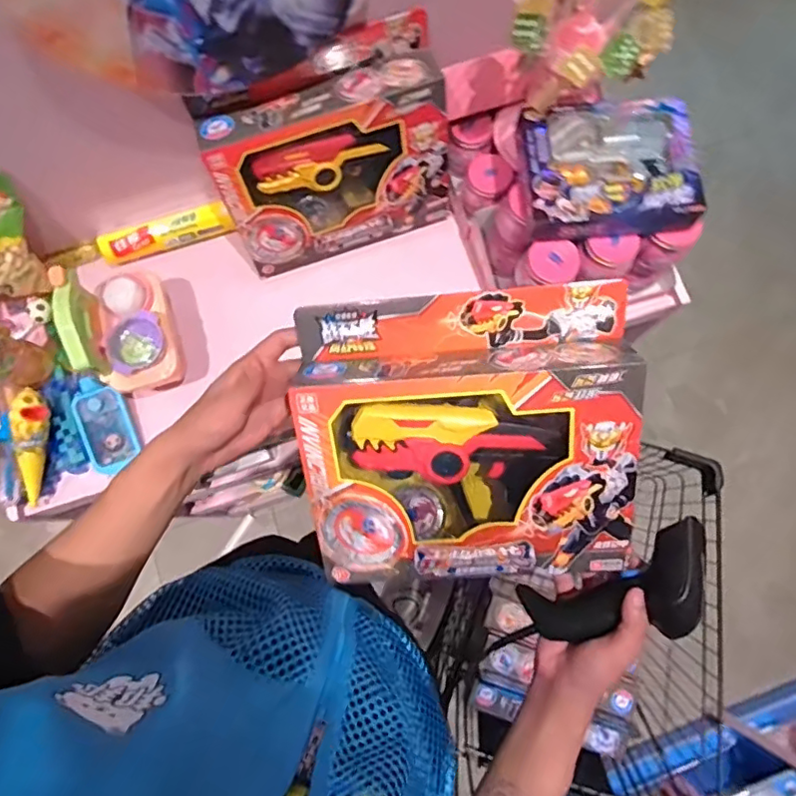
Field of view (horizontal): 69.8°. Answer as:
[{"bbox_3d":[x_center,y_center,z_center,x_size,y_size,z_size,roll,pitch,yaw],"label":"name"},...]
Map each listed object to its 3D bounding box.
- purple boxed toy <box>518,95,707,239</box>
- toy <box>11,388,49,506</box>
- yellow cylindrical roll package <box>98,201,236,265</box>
[{"bbox_3d":[0.224,-0.249,0.611,0.174,0.036,0.142,-5,79,0],"label":"purple boxed toy"},{"bbox_3d":[-0.446,0.061,0.694,0.031,0.035,0.137,2,96,1],"label":"toy"},{"bbox_3d":[-0.308,-0.219,0.760,0.174,0.028,0.035,-18,79,-3],"label":"yellow cylindrical roll package"}]

